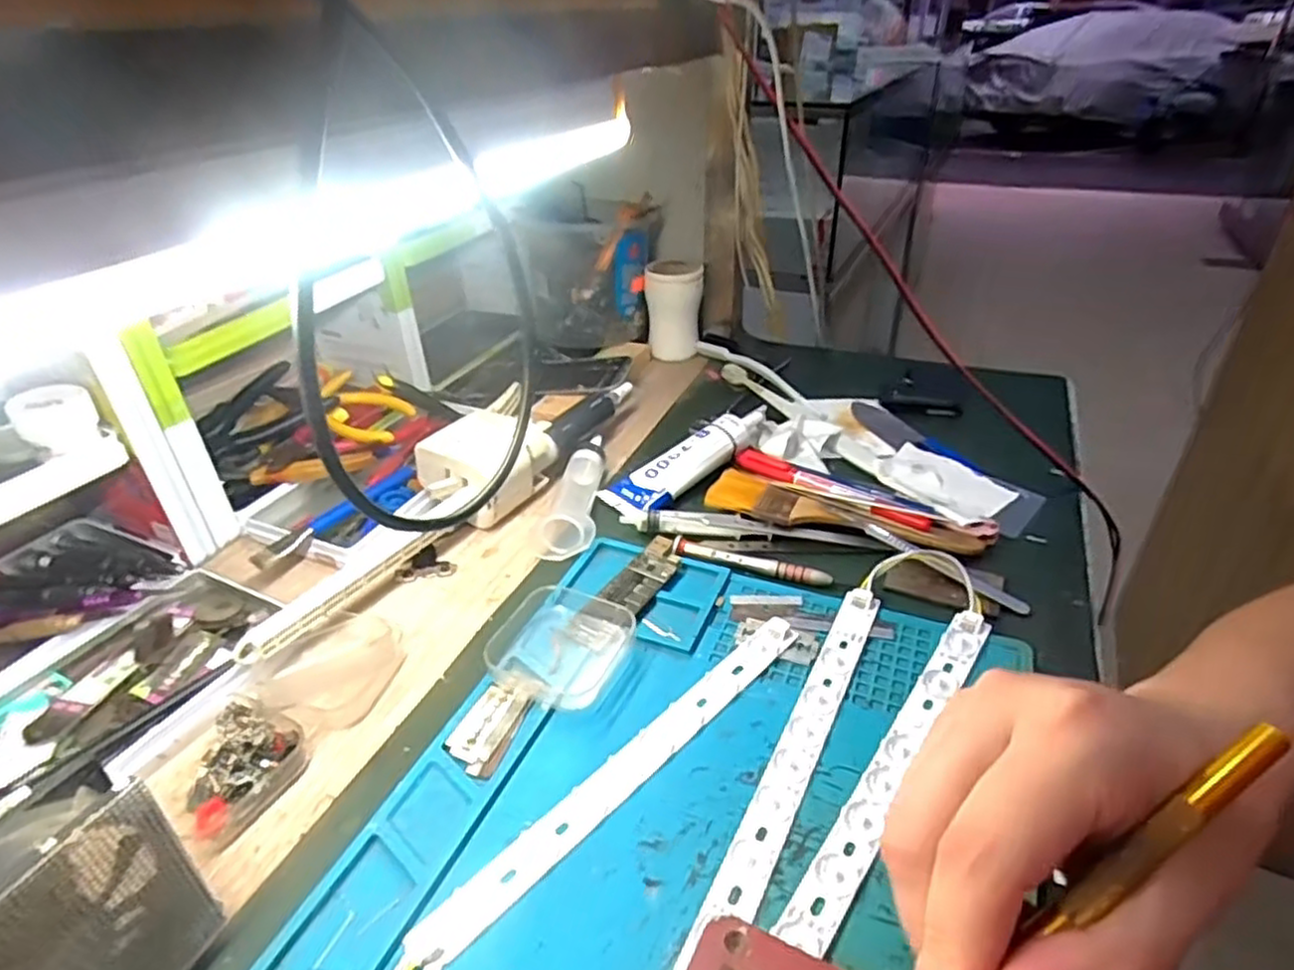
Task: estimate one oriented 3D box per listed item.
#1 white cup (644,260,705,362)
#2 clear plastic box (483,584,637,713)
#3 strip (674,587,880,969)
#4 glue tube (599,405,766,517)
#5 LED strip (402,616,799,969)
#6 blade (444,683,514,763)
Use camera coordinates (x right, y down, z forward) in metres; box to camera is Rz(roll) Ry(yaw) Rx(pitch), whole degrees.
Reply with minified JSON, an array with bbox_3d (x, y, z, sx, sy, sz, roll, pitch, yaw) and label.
[{"bbox_3d":[0.027,-0.168,0.686,0.054,0.081,0.045,-1,34,2],"label":"white cup"},{"bbox_3d":[-0.046,0.079,0.366,0.067,0.016,0.064,14,37,22],"label":"clear plastic box"},{"bbox_3d":[0.067,0.115,0.318,0.018,0.006,0.210,16,38,24],"label":"strip"},{"bbox_3d":[0.028,-0.025,0.510,0.047,0.027,0.142,27,43,36],"label":"glue tube"},{"bbox_3d":[-0.005,0.119,0.316,0.020,0.005,0.215,27,44,36],"label":"LED strip"},{"bbox_3d":[-0.078,0.109,0.336,0.018,0.004,0.040,10,36,18],"label":"blade"}]

